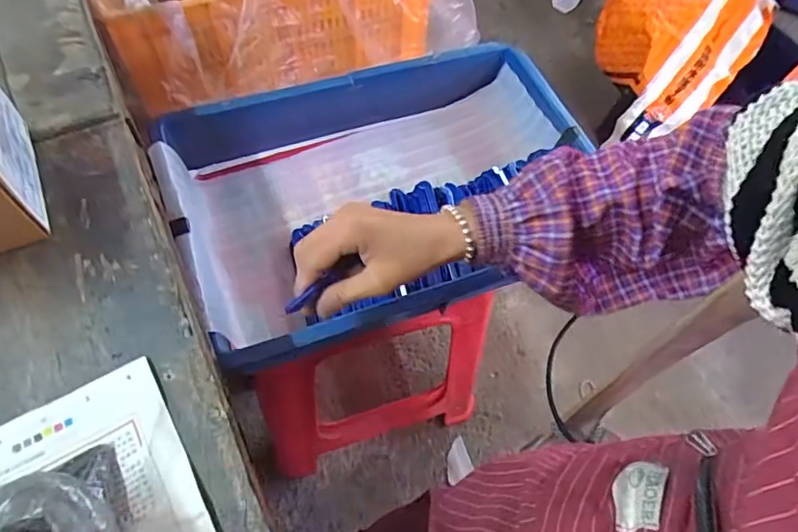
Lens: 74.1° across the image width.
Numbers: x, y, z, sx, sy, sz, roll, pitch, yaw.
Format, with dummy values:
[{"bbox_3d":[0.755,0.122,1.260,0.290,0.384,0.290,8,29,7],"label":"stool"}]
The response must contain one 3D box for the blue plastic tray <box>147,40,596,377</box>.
[{"bbox_3d":[-0.006,-0.075,0.556,0.424,0.094,0.277,-18,62,-14],"label":"blue plastic tray"}]

